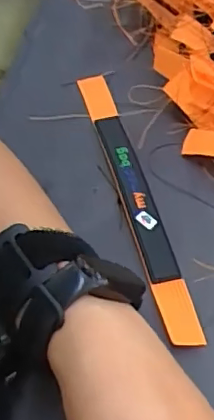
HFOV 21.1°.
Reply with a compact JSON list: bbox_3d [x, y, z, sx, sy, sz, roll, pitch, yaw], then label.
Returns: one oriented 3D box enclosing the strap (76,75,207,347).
[{"bbox_3d":[0.017,-0.013,0.367,0.021,0.007,0.217,-13,53,-8],"label":"strap"}]

